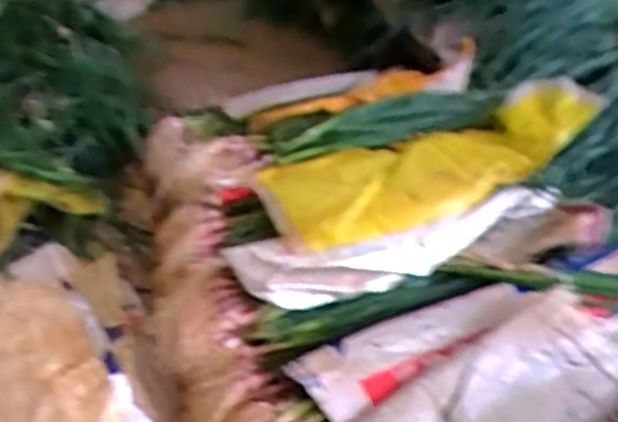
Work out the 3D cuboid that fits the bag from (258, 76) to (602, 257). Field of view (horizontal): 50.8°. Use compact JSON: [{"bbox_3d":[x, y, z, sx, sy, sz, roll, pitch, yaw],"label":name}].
[{"bbox_3d":[0.168,-0.086,0.961,0.472,0.109,0.217,-12,37,-11],"label":"bag"}]

